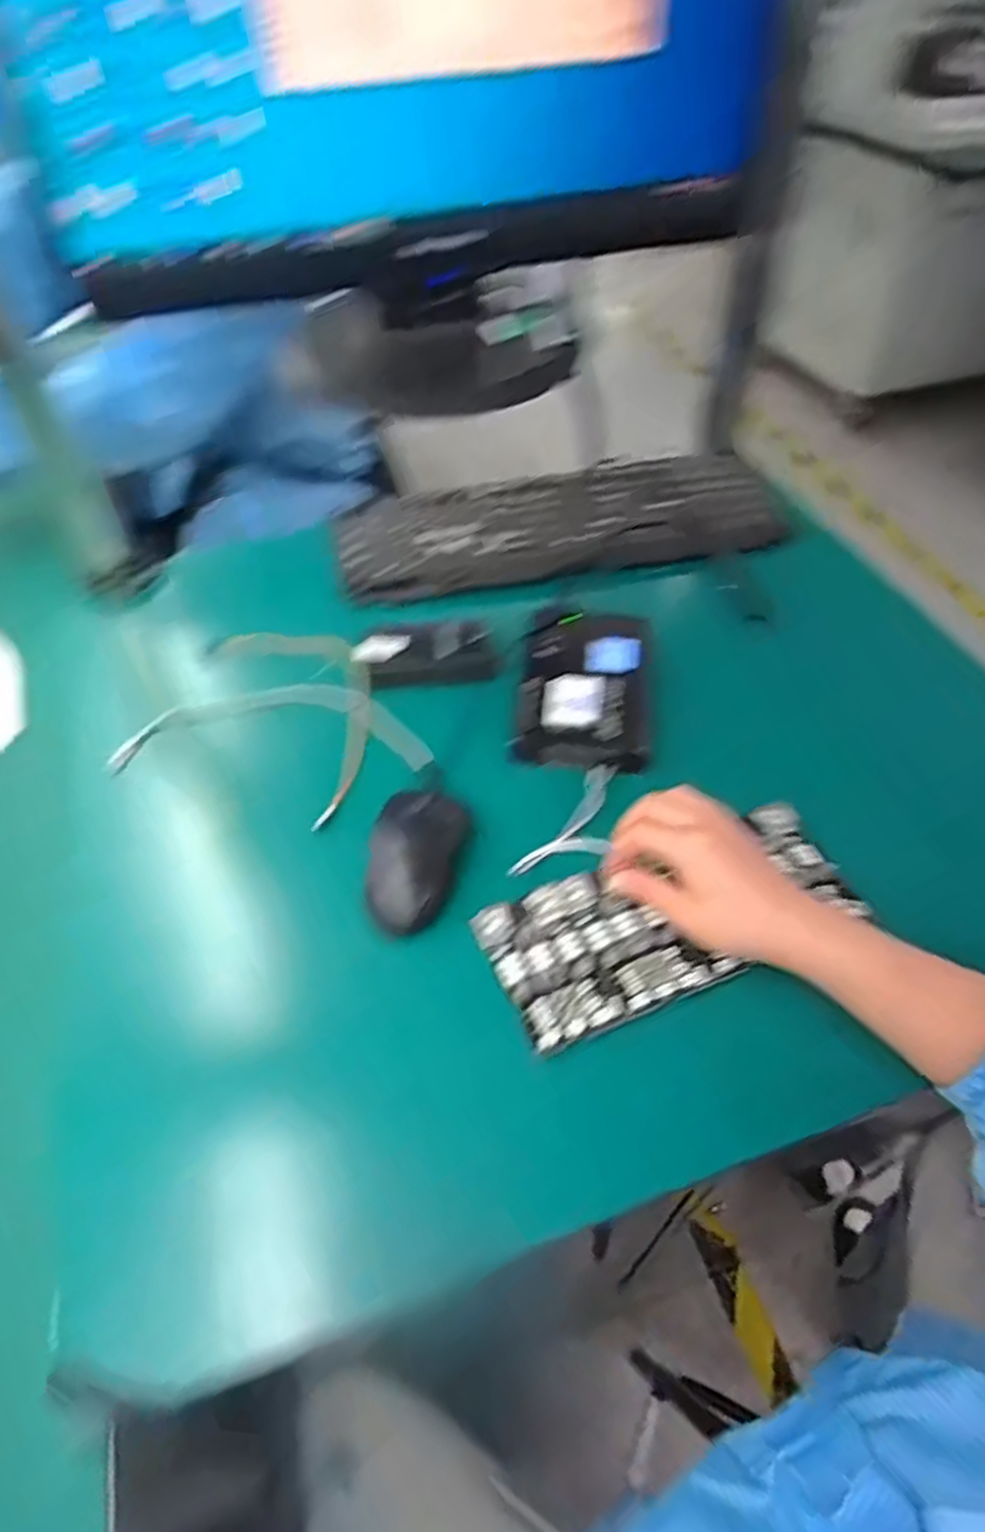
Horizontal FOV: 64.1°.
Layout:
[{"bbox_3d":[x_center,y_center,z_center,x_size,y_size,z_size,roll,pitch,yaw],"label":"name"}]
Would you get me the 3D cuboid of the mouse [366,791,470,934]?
[{"bbox_3d":[-0.052,0.059,0.519,0.052,0.034,0.092,12,51,12],"label":"mouse"}]

